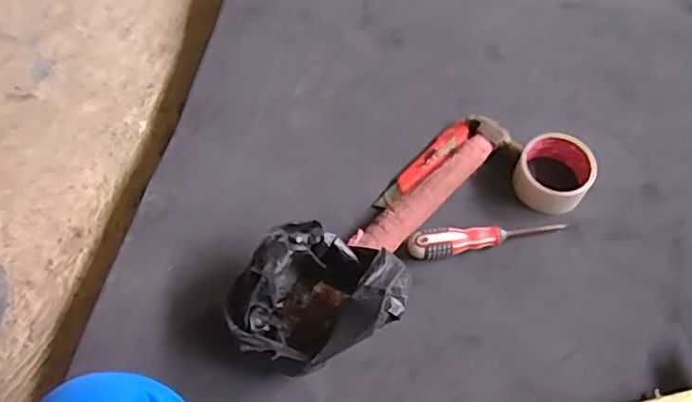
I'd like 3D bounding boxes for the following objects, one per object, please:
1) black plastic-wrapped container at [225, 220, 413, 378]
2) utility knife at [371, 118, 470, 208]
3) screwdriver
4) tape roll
[{"bbox_3d":[-0.030,0.105,0.623,0.168,0.113,0.146,21,64,11],"label":"black plastic-wrapped container"},{"bbox_3d":[0.098,-0.045,0.746,0.034,0.023,0.155,41,69,19],"label":"utility knife"},{"bbox_3d":[0.163,0.045,0.692,0.182,0.036,0.031,-7,62,-4],"label":"screwdriver"},{"bbox_3d":[0.248,-0.034,0.712,0.084,0.049,0.091,0,62,0],"label":"tape roll"}]

